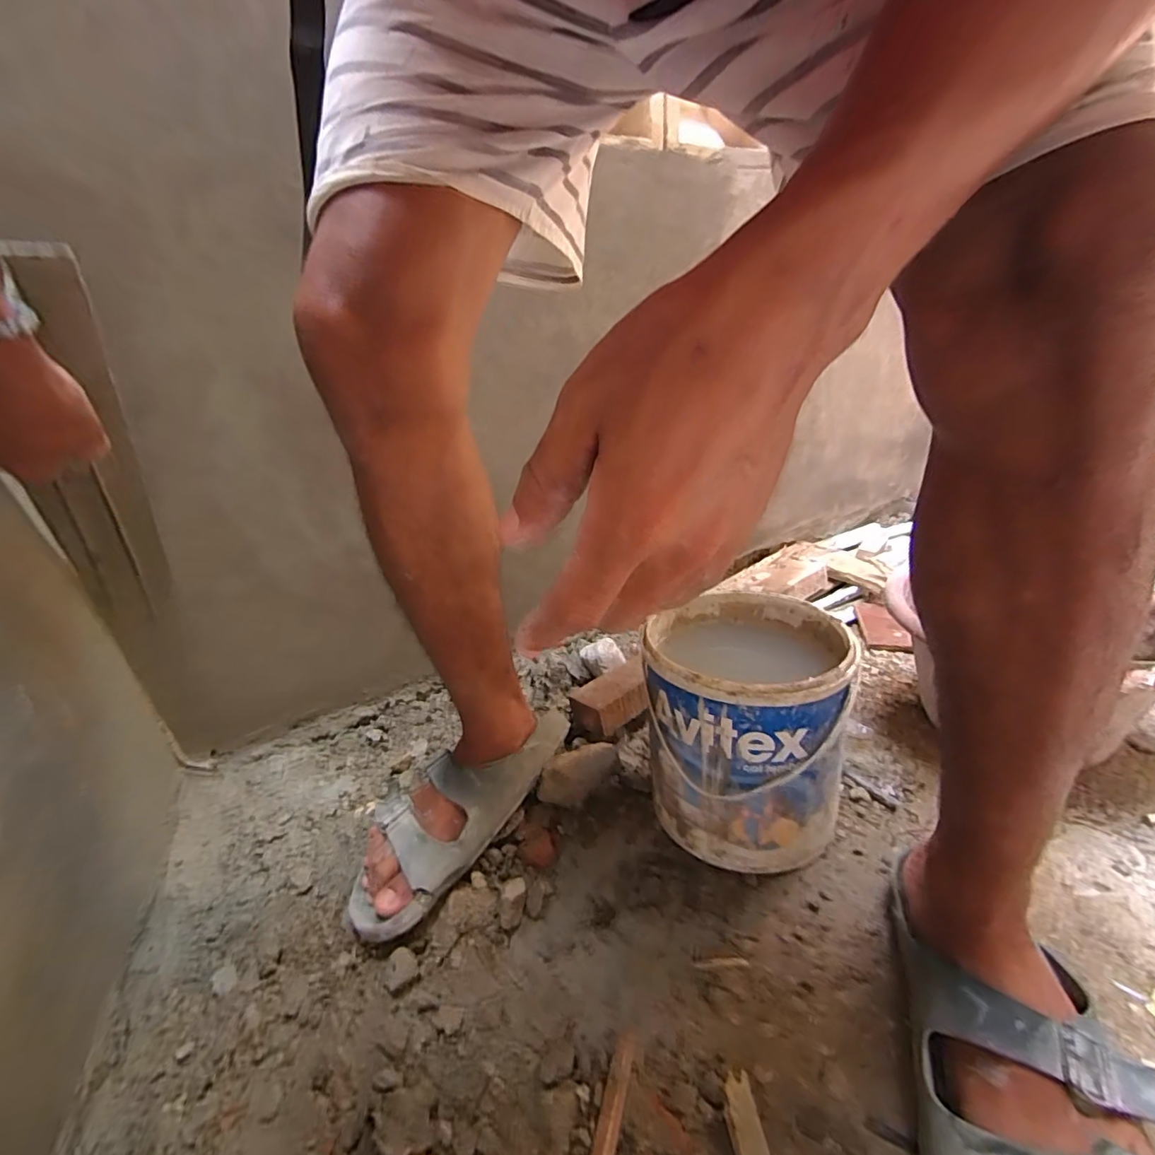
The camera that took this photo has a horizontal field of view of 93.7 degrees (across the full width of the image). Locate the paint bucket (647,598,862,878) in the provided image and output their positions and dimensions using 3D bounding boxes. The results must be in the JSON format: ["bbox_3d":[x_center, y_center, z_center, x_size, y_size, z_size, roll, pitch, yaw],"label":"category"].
[{"bbox_3d":[0.159,0.132,0.512,0.162,0.188,0.191,6,27,22],"label":"paint bucket"}]

